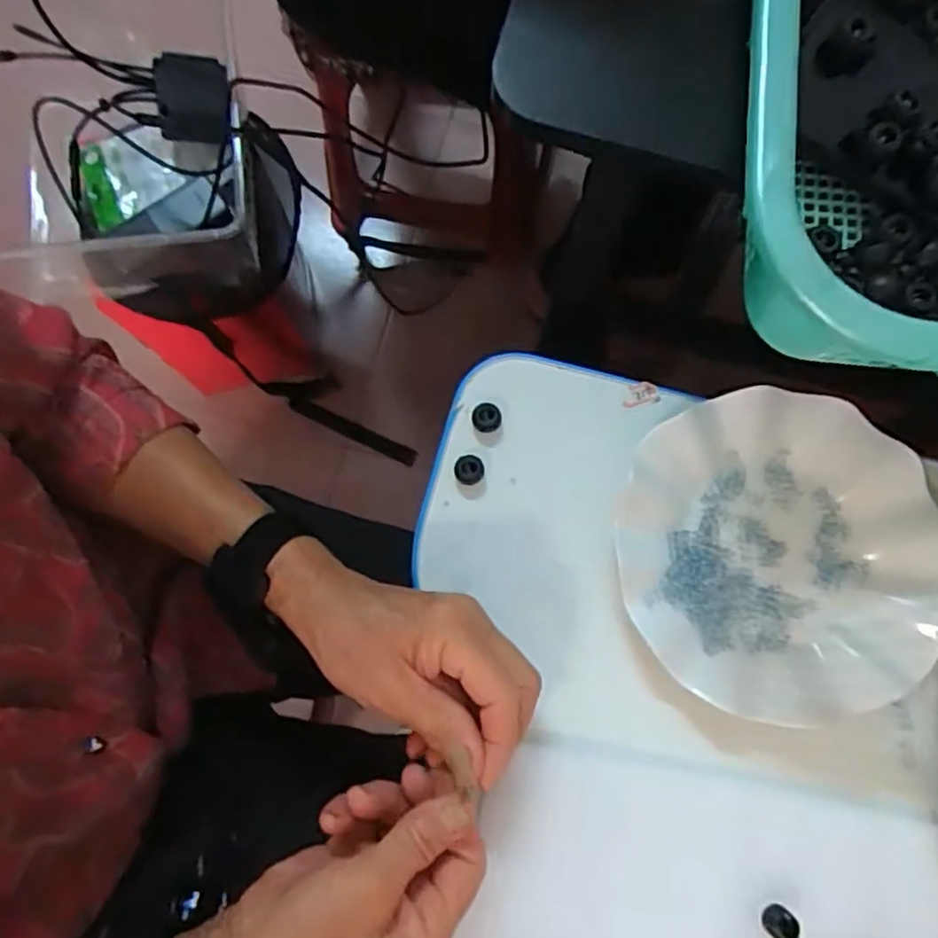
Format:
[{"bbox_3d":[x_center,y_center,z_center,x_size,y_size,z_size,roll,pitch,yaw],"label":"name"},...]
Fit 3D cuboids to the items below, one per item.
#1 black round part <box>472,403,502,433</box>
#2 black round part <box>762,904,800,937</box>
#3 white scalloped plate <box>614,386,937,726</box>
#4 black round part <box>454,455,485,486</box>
[{"bbox_3d":[0.011,-0.031,0.423,0.017,0.015,0.015,10,79,2],"label":"black round part"},{"bbox_3d":[0.161,0.235,0.359,0.018,0.009,0.015,37,81,6],"label":"black round part"},{"bbox_3d":[0.177,0.046,0.397,0.179,0.017,0.177,0,79,0],"label":"white scalloped plate"},{"bbox_3d":[0.000,0.001,0.414,0.017,0.010,0.017,0,79,0],"label":"black round part"}]

